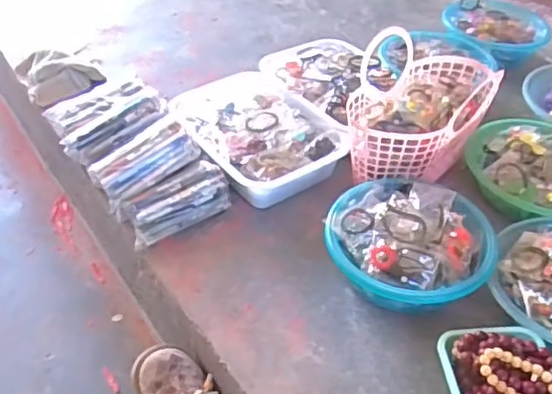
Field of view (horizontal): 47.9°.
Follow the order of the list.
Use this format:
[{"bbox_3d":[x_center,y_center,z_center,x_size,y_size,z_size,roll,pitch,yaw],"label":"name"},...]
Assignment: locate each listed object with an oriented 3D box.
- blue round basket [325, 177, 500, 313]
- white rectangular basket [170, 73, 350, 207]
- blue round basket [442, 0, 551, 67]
[{"bbox_3d":[0.181,0.071,0.858,0.222,0.098,0.189,17,44,15],"label":"blue round basket"},{"bbox_3d":[-0.039,-0.102,1.044,0.210,0.079,0.279,-27,50,-29],"label":"white rectangular basket"},{"bbox_3d":[0.473,-0.350,1.349,0.215,0.085,0.196,2,42,-2],"label":"blue round basket"}]

